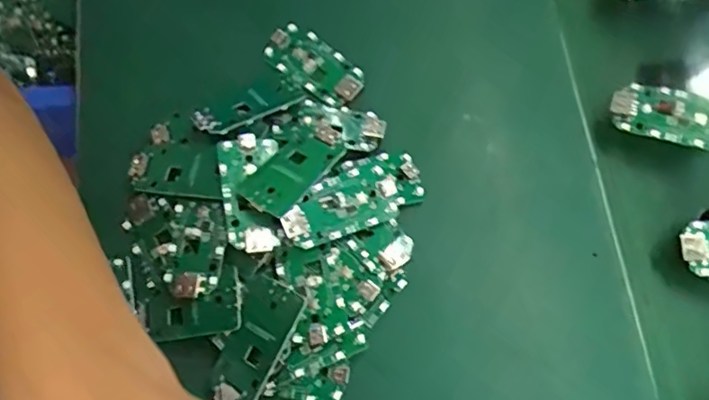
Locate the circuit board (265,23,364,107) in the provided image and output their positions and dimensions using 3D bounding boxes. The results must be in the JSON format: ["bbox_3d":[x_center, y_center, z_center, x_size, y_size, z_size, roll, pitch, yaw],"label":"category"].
[{"bbox_3d":[-0.025,-0.079,0.344,0.063,0.006,0.036,39,75,12],"label":"circuit board"}]

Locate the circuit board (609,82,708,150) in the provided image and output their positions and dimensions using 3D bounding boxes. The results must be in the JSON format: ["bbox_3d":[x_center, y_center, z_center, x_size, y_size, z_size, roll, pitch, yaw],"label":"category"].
[{"bbox_3d":[0.177,-0.047,0.320,0.064,0.006,0.030,15,73,16],"label":"circuit board"}]

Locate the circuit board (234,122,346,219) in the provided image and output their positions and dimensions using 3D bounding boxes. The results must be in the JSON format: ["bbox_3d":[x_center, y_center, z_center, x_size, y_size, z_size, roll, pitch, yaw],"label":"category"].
[{"bbox_3d":[-0.033,-0.018,0.305,0.033,0.007,0.060,28,56,19],"label":"circuit board"}]

